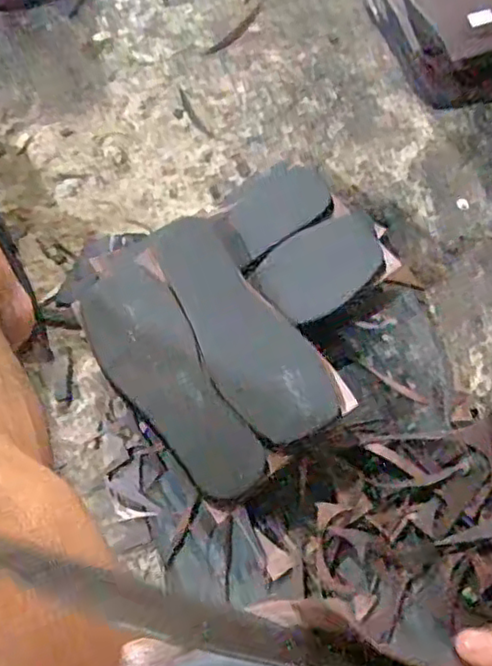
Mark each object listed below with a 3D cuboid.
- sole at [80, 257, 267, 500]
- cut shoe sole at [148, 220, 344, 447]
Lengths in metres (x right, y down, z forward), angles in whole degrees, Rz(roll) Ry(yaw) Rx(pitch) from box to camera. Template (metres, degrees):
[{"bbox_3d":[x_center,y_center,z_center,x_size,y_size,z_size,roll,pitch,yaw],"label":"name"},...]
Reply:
[{"bbox_3d":[-0.074,0.043,0.602,0.087,0.009,0.242,-30,77,0],"label":"sole"},{"bbox_3d":[-0.007,-0.006,0.600,0.085,0.025,0.233,-30,73,-12],"label":"cut shoe sole"}]

